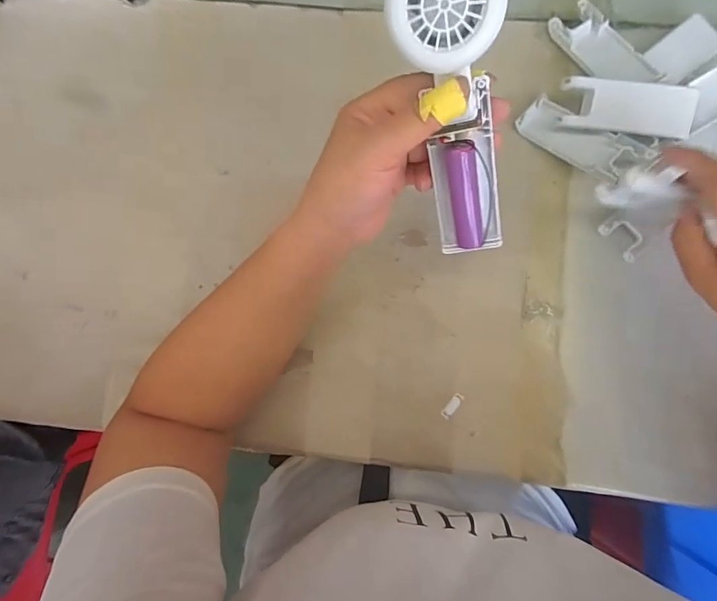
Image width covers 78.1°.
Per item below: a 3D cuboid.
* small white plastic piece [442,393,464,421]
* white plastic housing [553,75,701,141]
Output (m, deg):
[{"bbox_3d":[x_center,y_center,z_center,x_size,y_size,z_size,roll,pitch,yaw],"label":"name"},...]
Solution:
[{"bbox_3d":[0.077,0.087,0.364,0.008,0.004,0.023,40,87,7],"label":"small white plastic piece"},{"bbox_3d":[0.220,-0.160,0.362,0.103,0.018,0.041,8,84,4],"label":"white plastic housing"}]

